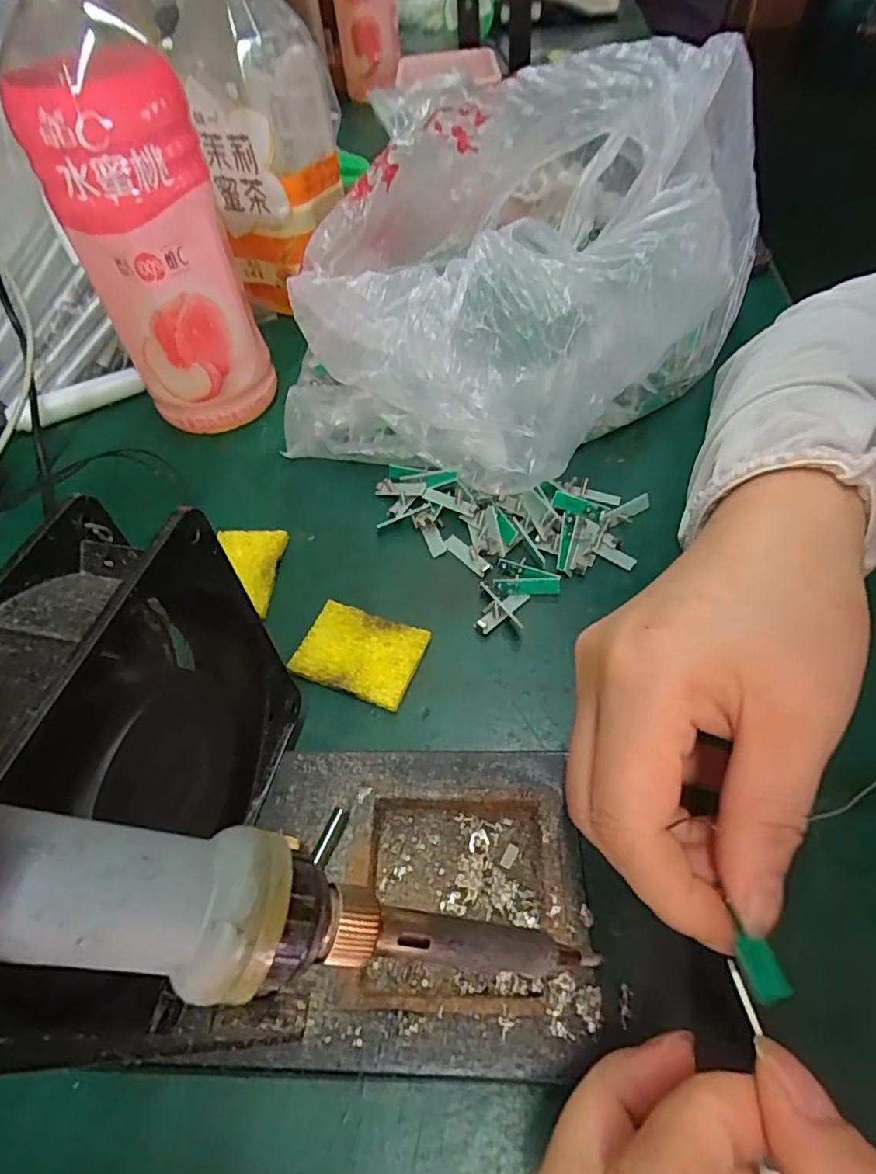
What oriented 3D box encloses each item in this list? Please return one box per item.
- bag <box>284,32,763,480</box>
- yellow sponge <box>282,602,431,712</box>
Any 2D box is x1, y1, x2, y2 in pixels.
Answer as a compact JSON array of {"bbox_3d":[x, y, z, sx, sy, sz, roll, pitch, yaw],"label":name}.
[{"bbox_3d":[0.072,-0.199,0.353,0.188,0.142,0.328,29,60,23],"label":"bag"},{"bbox_3d":[-0.036,0.031,0.274,0.056,0.006,0.041,17,56,16],"label":"yellow sponge"}]

